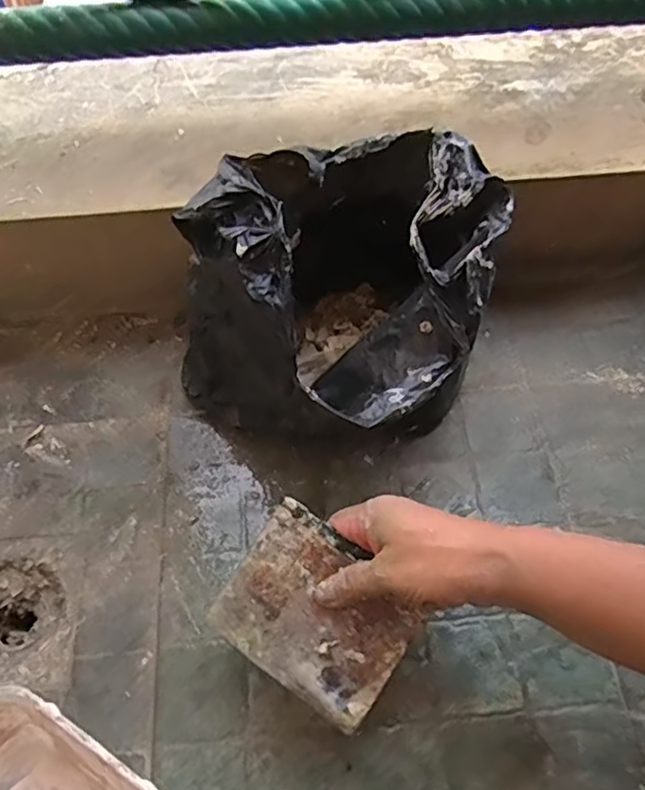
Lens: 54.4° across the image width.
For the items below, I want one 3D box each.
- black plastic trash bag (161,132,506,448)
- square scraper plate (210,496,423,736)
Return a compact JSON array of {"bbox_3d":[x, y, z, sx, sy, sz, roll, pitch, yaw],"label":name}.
[{"bbox_3d":[0.019,-0.076,0.499,0.212,0.221,0.220,33,64,19],"label":"black plastic trash bag"},{"bbox_3d":[-0.003,0.138,0.401,0.116,0.004,0.096,33,86,15],"label":"square scraper plate"}]

